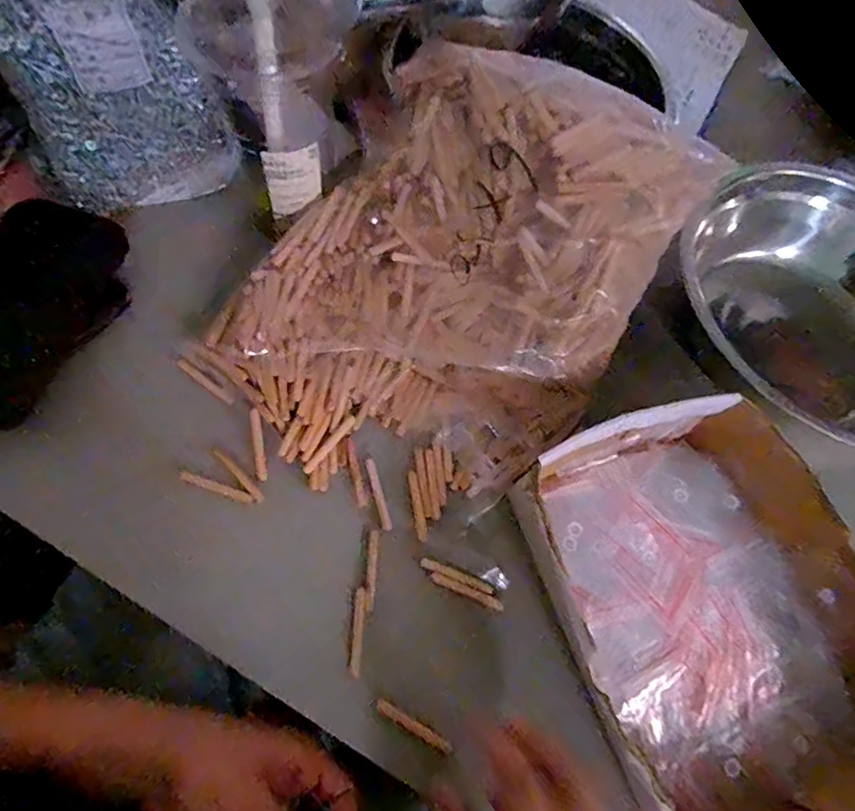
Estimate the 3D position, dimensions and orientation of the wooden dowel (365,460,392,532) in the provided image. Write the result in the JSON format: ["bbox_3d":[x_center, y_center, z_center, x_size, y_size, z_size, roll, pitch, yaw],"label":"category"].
[{"bbox_3d":[-0.033,0.060,0.361,0.006,0.004,0.049,-15,69,-9],"label":"wooden dowel"}]

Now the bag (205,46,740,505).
[{"bbox_3d":[0.025,-0.095,0.367,0.236,0.119,0.327,40,68,9],"label":"bag"}]

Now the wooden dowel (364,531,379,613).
[{"bbox_3d":[-0.036,0.104,0.341,0.007,0.004,0.049,3,67,-2],"label":"wooden dowel"}]

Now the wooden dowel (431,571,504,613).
[{"bbox_3d":[0.025,0.118,0.341,0.048,0.004,0.007,23,68,7],"label":"wooden dowel"}]

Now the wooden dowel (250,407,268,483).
[{"bbox_3d":[-0.113,0.026,0.359,0.007,0.004,0.048,-7,77,-18],"label":"wooden dowel"}]

